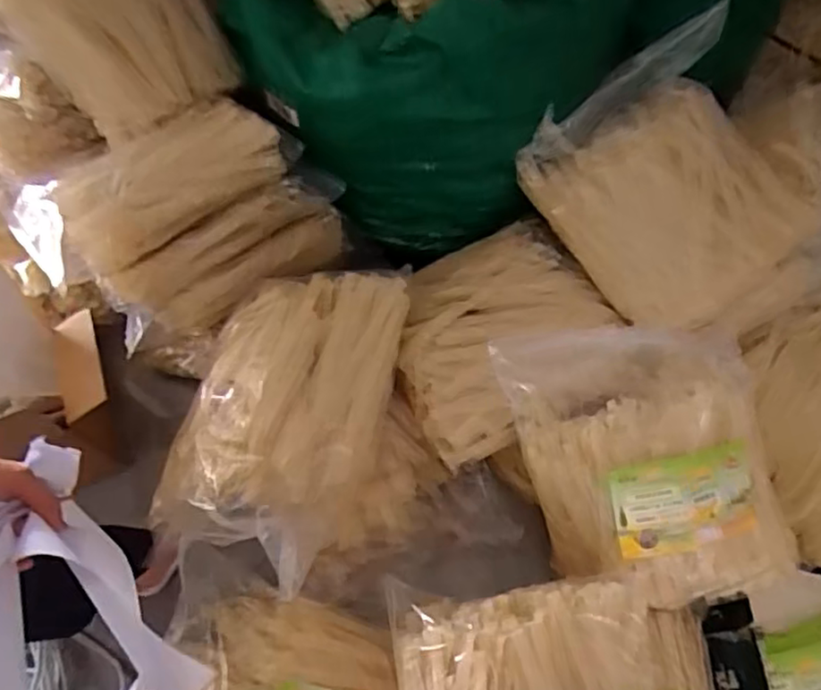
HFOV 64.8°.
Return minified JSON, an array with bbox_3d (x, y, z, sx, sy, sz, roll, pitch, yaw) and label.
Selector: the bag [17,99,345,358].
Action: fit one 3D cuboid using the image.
[{"bbox_3d":[-0.373,-0.206,1.103,0.491,0.332,0.173,-23,33,-11],"label":"bag"}]

